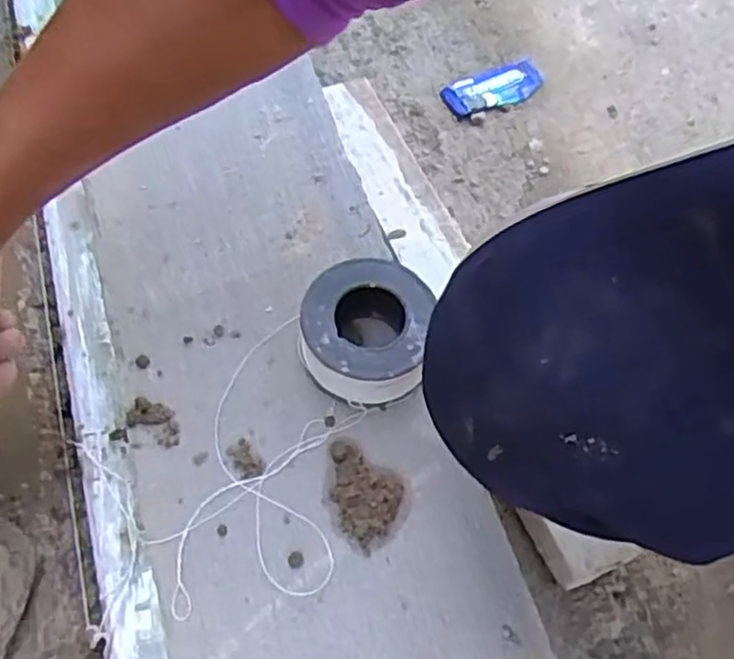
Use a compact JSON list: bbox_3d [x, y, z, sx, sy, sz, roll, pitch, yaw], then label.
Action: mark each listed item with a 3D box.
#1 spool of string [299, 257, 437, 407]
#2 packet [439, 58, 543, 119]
[{"bbox_3d":[-0.002,0.001,0.451,0.076,0.043,0.081,0,61,-1],"label":"spool of string"},{"bbox_3d":[0.128,-0.243,0.719,0.107,0.007,0.044,-25,65,-14],"label":"packet"}]

